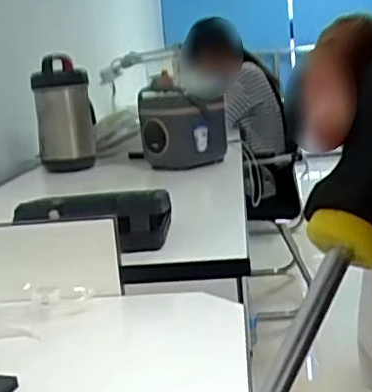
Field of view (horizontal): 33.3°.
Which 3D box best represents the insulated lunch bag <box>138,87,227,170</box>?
[{"bbox_3d":[-0.010,-0.198,1.715,0.231,0.189,0.257,-4,13,1],"label":"insulated lunch bag"}]

